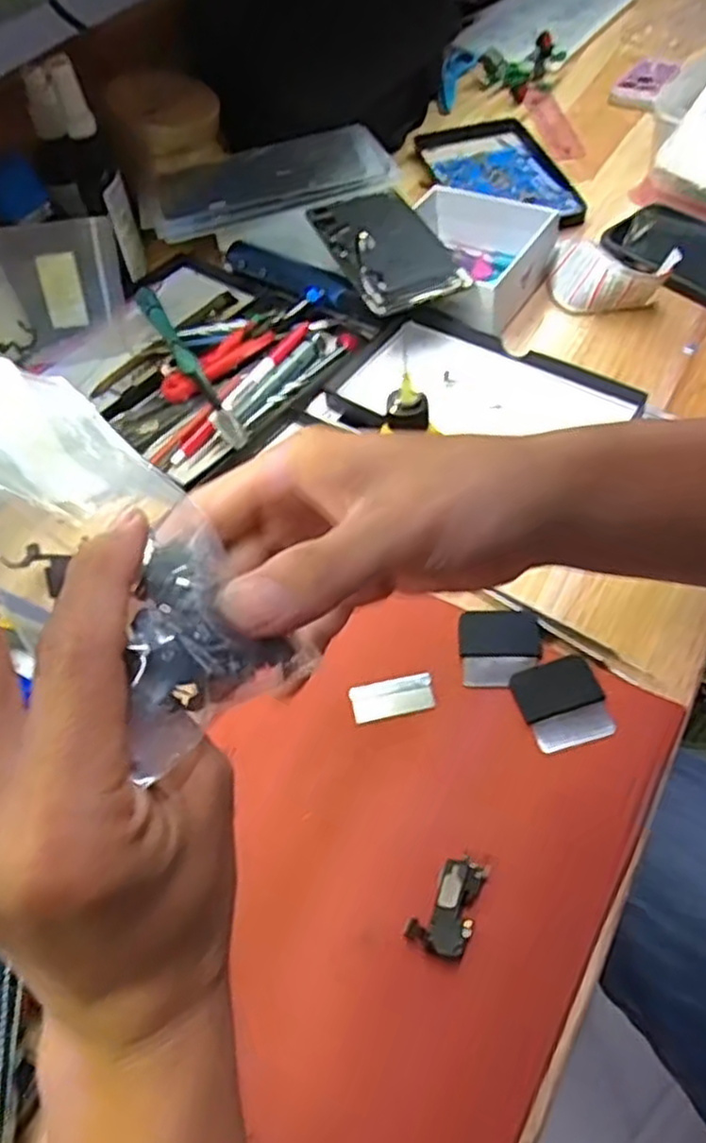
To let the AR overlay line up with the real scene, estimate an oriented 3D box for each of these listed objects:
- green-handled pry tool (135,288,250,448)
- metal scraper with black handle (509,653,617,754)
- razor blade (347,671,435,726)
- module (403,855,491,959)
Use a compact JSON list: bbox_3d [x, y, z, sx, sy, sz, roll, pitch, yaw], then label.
[{"bbox_3d":[-0.112,-0.141,0.507,0.015,0.015,0.183,-26,55,-13],"label":"green-handled pry tool"},{"bbox_3d":[0.100,0.061,0.357,0.039,0.004,0.044,-17,54,-7],"label":"metal scraper with black handle"},{"bbox_3d":[0.019,0.060,0.365,0.040,0.004,0.020,-12,53,-3],"label":"razor blade"},{"bbox_3d":[0.040,0.136,0.306,0.023,0.012,0.040,24,59,21],"label":"module"}]

